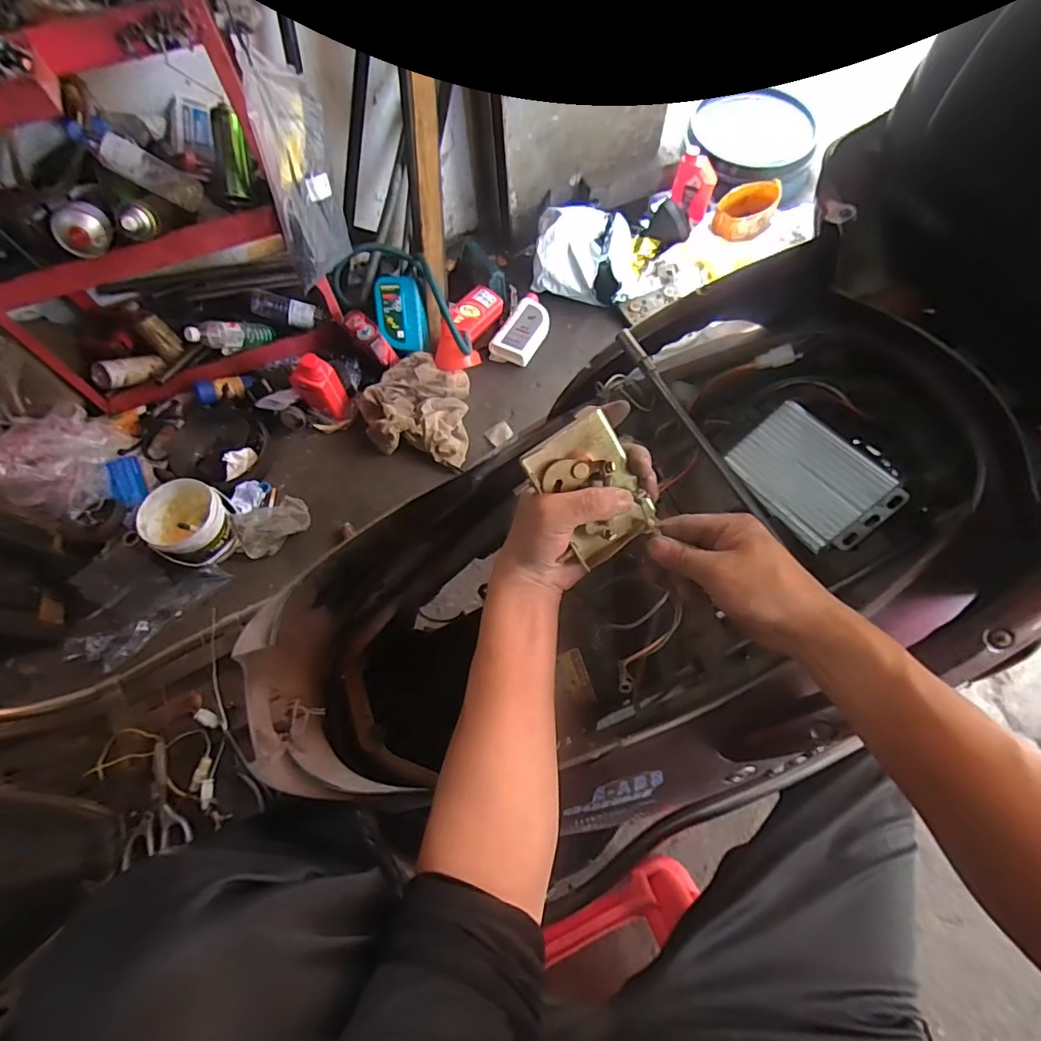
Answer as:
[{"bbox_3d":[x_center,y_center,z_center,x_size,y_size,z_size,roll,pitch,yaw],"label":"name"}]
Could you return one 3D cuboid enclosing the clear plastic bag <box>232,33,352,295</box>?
[{"bbox_3d":[-0.446,-0.696,1.040,0.077,0.386,0.149,4,44,6],"label":"clear plastic bag"}]

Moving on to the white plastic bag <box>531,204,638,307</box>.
[{"bbox_3d":[0.200,-0.802,1.517,0.301,0.138,0.290,7,65,7],"label":"white plastic bag"}]

